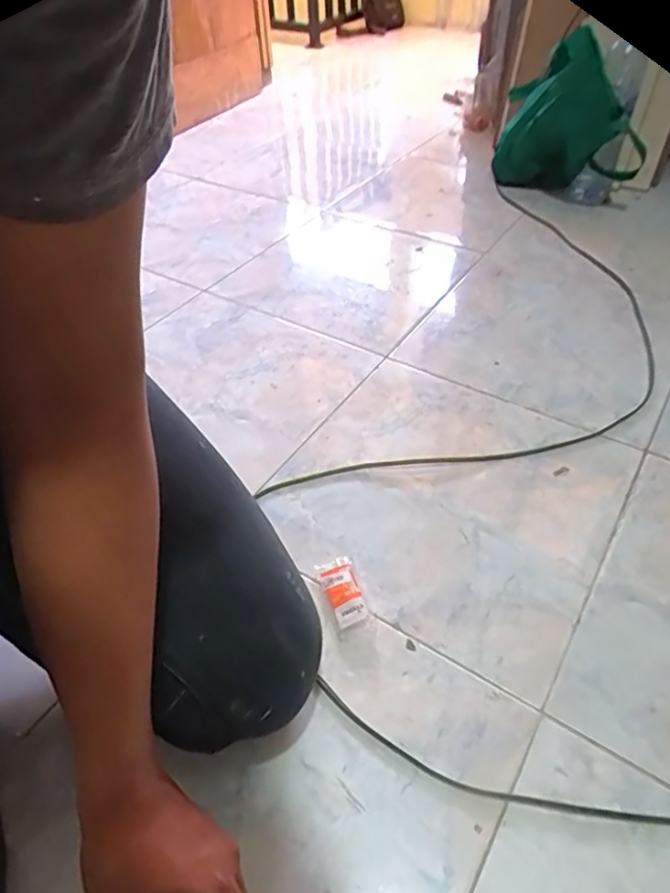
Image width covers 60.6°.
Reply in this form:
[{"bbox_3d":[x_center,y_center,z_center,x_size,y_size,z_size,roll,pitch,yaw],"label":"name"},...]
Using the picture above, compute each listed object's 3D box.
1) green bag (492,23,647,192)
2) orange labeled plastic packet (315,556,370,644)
[{"bbox_3d":[0.495,-0.699,1.224,0.148,0.265,0.317,-35,53,-28],"label":"green bag"},{"bbox_3d":[0.008,0.157,0.614,0.041,0.018,0.089,-14,46,-11],"label":"orange labeled plastic packet"}]

